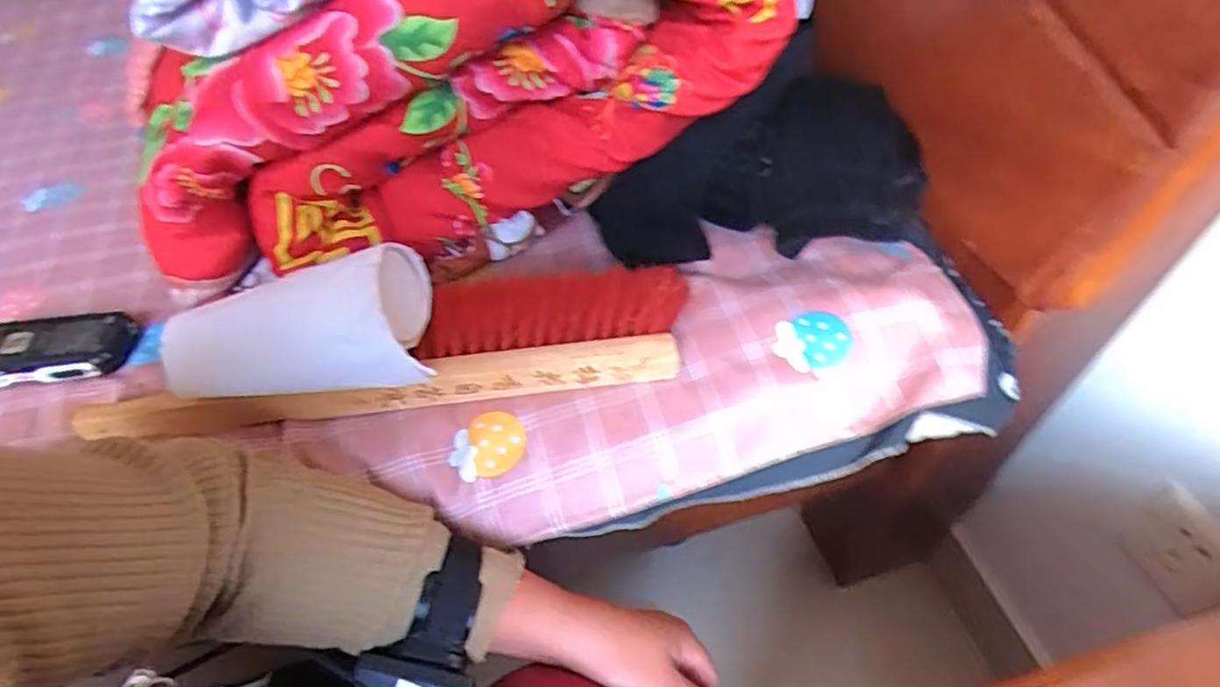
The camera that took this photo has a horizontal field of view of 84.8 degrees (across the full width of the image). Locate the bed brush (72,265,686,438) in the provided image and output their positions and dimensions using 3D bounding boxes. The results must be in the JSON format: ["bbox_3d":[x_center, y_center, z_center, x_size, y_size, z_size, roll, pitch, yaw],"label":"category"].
[{"bbox_3d":[-0.148,0.006,0.450,0.403,0.045,0.089,-8,49,-7],"label":"bed brush"}]

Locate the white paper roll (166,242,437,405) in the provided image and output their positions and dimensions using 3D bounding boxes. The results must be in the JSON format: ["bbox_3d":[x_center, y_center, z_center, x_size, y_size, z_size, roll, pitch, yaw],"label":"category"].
[{"bbox_3d":[-0.201,-0.011,0.421,0.167,0.060,0.086,-11,49,8],"label":"white paper roll"}]

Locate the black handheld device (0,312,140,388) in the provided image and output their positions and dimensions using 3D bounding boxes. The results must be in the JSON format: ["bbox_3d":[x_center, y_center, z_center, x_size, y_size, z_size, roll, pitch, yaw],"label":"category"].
[{"bbox_3d":[-0.402,0.004,0.478,0.115,0.013,0.050,-7,49,-6],"label":"black handheld device"}]

